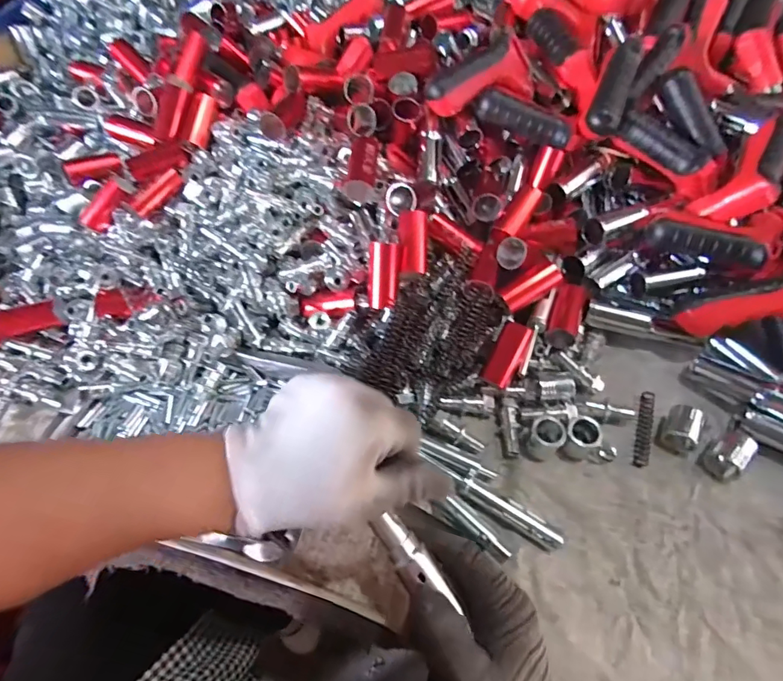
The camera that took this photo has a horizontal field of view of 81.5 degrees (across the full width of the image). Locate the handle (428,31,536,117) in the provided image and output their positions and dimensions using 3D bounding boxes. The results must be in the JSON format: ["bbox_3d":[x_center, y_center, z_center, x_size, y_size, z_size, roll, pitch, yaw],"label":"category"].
[{"bbox_3d":[0.099,-0.275,0.490,0.134,0.062,0.034,-28,60,-16],"label":"handle"}]

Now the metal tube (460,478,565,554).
[{"bbox_3d":[0.099,0.142,0.375,0.087,0.014,0.019,28,61,19],"label":"metal tube"}]

